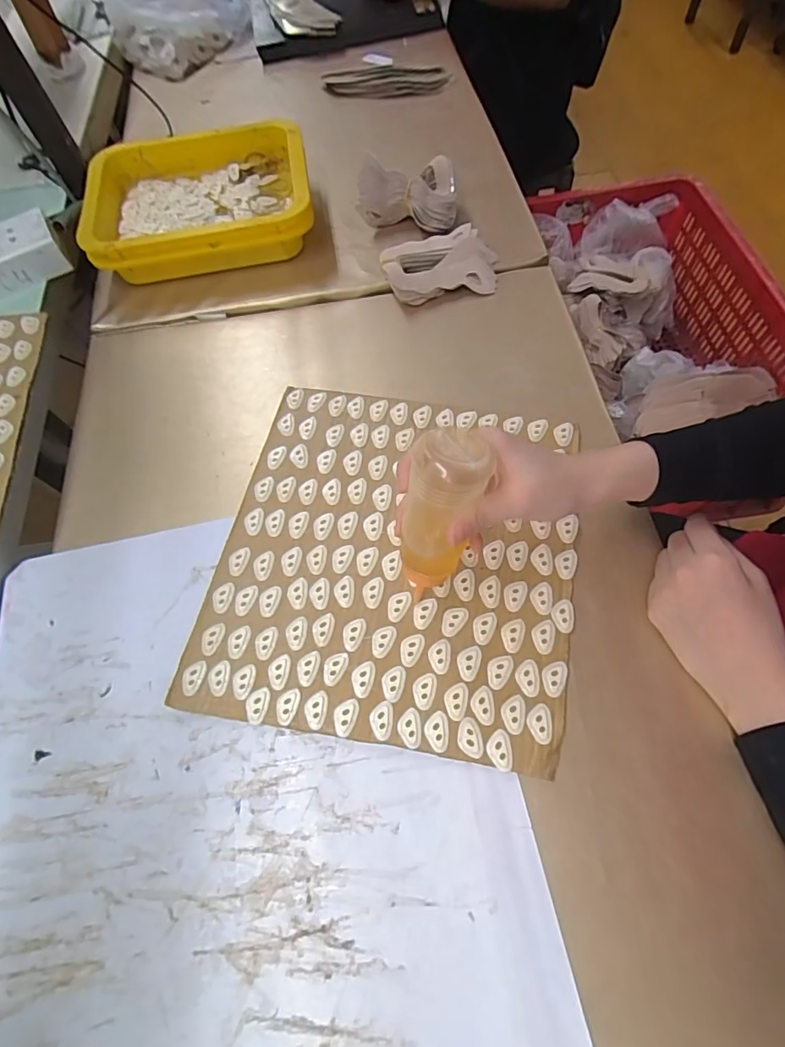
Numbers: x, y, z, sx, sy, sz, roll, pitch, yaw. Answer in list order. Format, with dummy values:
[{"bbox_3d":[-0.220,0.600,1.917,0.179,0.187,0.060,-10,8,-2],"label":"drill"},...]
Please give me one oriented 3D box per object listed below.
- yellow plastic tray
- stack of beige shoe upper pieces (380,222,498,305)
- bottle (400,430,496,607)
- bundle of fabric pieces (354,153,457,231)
[{"bbox_3d":[-0.223,-0.387,0.587,0.247,0.067,0.195,-9,64,-1],"label":"yellow plastic tray"},{"bbox_3d":[0.052,-0.290,0.543,0.121,0.027,0.081,-11,64,-2],"label":"stack of beige shoe upper pieces"},{"bbox_3d":[0.030,-0.003,0.314,0.047,0.112,0.042,17,38,11],"label":"bottle"},{"bbox_3d":[0.019,-0.386,0.573,0.115,0.055,0.078,3,65,5],"label":"bundle of fabric pieces"}]

